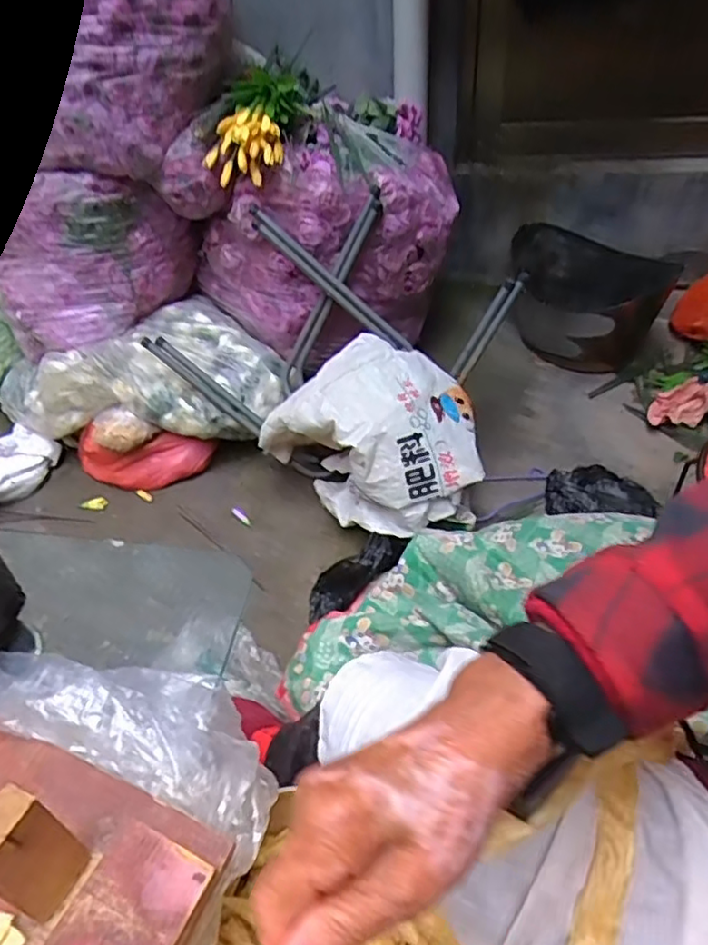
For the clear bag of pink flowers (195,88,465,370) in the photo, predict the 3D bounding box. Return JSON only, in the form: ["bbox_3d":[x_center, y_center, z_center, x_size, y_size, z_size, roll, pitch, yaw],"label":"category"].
[{"bbox_3d":[-0.041,-0.507,1.303,0.458,0.367,0.370,-34,52,-26],"label":"clear bag of pink flowers"}]

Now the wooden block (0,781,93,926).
[{"bbox_3d":[-0.171,0.205,0.331,0.022,0.094,0.041,12,48,16],"label":"wooden block"}]

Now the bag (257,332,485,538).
[{"bbox_3d":[0.030,-0.064,1.067,0.365,0.230,0.228,14,48,18],"label":"bag"}]

